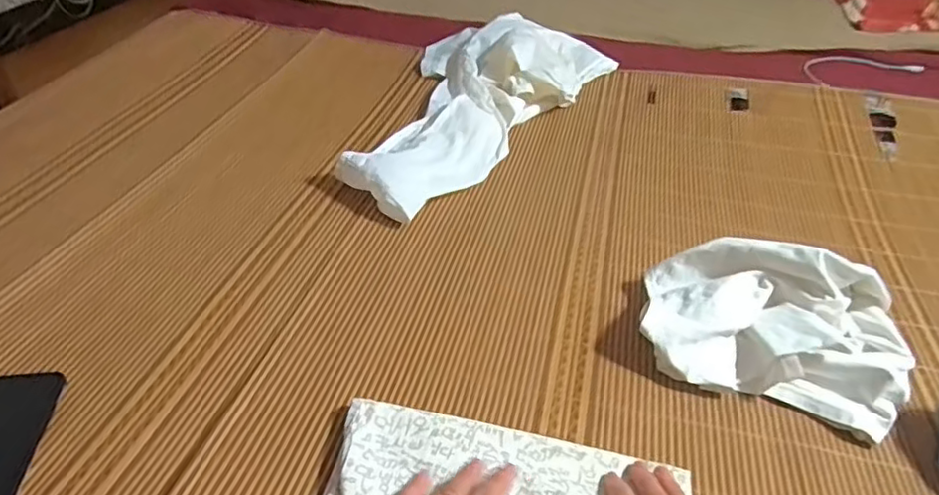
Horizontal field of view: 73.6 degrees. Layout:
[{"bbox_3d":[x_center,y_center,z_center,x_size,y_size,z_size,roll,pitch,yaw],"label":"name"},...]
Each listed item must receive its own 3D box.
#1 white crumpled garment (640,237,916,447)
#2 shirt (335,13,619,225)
[{"bbox_3d":[0.295,0.069,0.606,0.235,0.098,0.145,14,40,14],"label":"white crumpled garment"},{"bbox_3d":[-0.031,-0.256,1.001,0.301,0.080,0.592,24,42,25],"label":"shirt"}]

